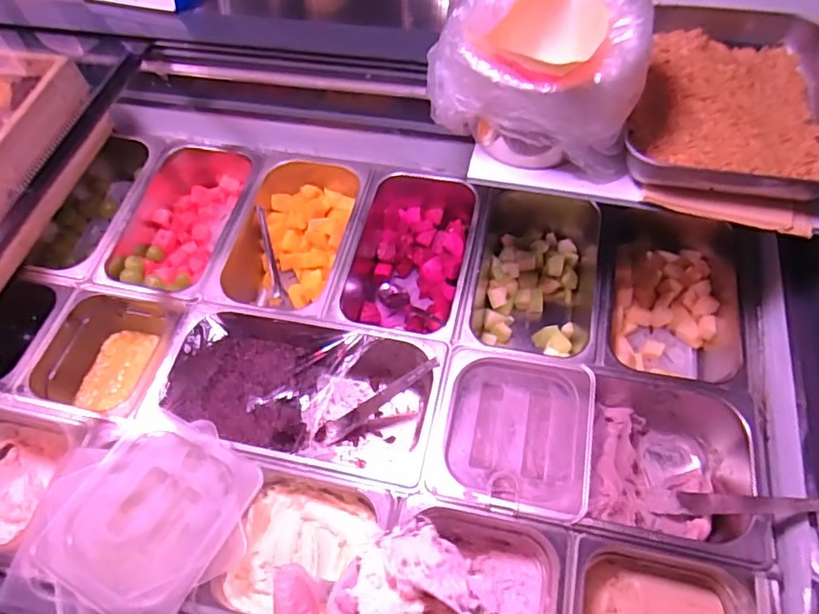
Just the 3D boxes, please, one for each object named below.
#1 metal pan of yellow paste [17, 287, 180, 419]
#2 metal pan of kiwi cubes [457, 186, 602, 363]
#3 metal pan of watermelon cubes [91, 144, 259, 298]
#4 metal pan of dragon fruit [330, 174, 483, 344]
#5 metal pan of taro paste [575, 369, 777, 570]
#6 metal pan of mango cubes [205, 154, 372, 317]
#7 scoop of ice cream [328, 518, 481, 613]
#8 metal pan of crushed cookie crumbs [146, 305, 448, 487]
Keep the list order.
[{"bbox_3d":[-0.367,0.067,0.724,0.164,0.082,0.166,8,60,8],"label":"metal pan of yellow paste"},{"bbox_3d":[0.159,-0.031,0.758,0.166,0.108,0.265,7,60,8],"label":"metal pan of kiwi cubes"},{"bbox_3d":[-0.317,-0.120,0.831,0.169,0.085,0.264,8,60,8],"label":"metal pan of watermelon cubes"},{"bbox_3d":[0.001,-0.062,0.779,0.157,0.091,0.259,9,60,8],"label":"metal pan of dragon fruit"},{"bbox_3d":[0.273,0.176,0.616,0.161,0.107,0.174,9,60,9],"label":"metal pan of taro paste"},{"bbox_3d":[-0.155,-0.086,0.807,0.167,0.096,0.254,8,60,8],"label":"metal pan of mango cubes"},{"bbox_3d":[0.006,0.185,0.365,0.096,0.045,0.083,31,66,20],"label":"scoop of ice cream"},{"bbox_3d":[-0.127,0.109,0.691,0.327,0.106,0.167,9,60,9],"label":"metal pan of crushed cookie crumbs"}]

